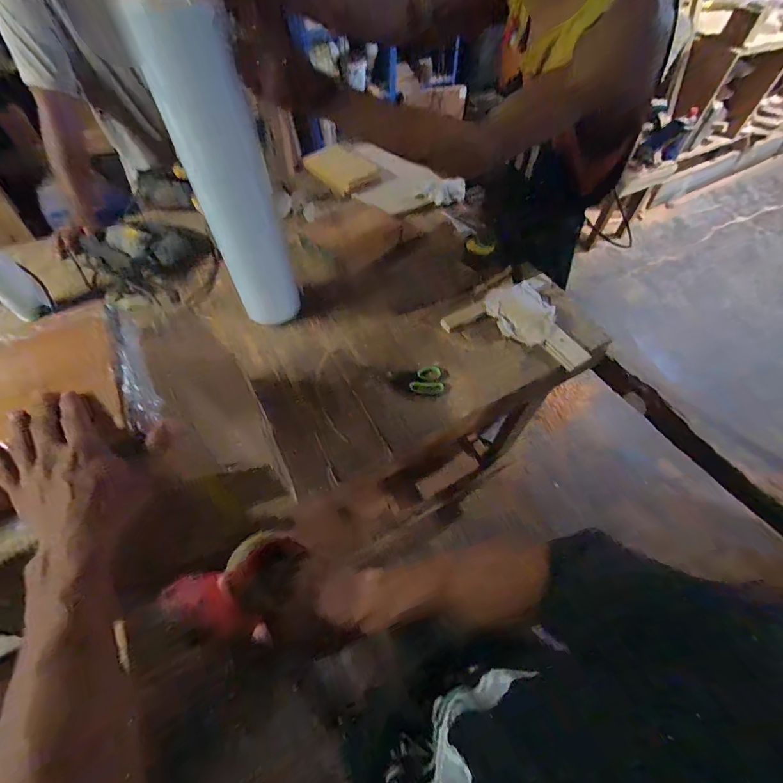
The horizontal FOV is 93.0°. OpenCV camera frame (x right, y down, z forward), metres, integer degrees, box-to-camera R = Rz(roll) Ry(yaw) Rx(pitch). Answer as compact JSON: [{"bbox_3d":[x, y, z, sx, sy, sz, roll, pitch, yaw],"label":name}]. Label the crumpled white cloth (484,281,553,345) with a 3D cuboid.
[{"bbox_3d":[0.295,-0.173,0.826,0.136,0.023,0.150,-25,61,-16],"label":"crumpled white cloth"}]

